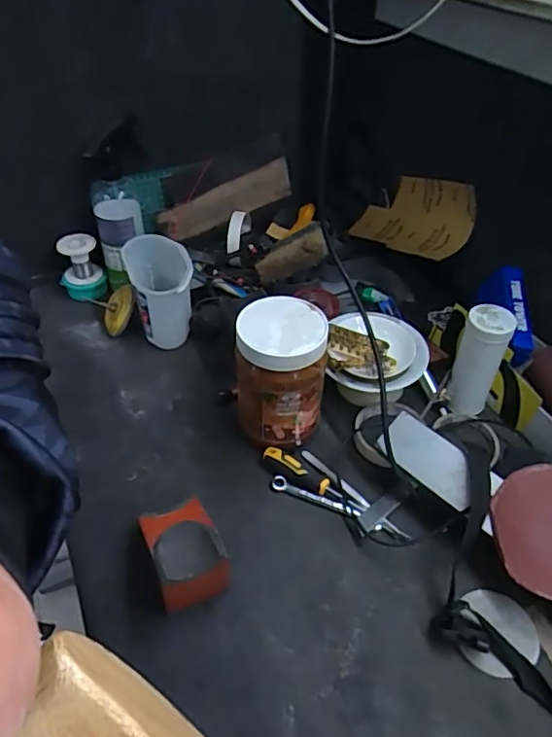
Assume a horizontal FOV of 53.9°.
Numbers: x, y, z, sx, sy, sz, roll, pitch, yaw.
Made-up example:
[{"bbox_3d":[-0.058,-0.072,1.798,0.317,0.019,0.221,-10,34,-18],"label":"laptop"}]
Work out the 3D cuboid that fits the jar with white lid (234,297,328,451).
[{"bbox_3d":[0.005,0.014,0.600,0.090,0.161,0.084,1,44,-1],"label":"jar with white lid"}]

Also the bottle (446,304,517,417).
[{"bbox_3d":[0.233,-0.007,0.630,0.049,0.132,0.045,20,47,18],"label":"bottle"}]

